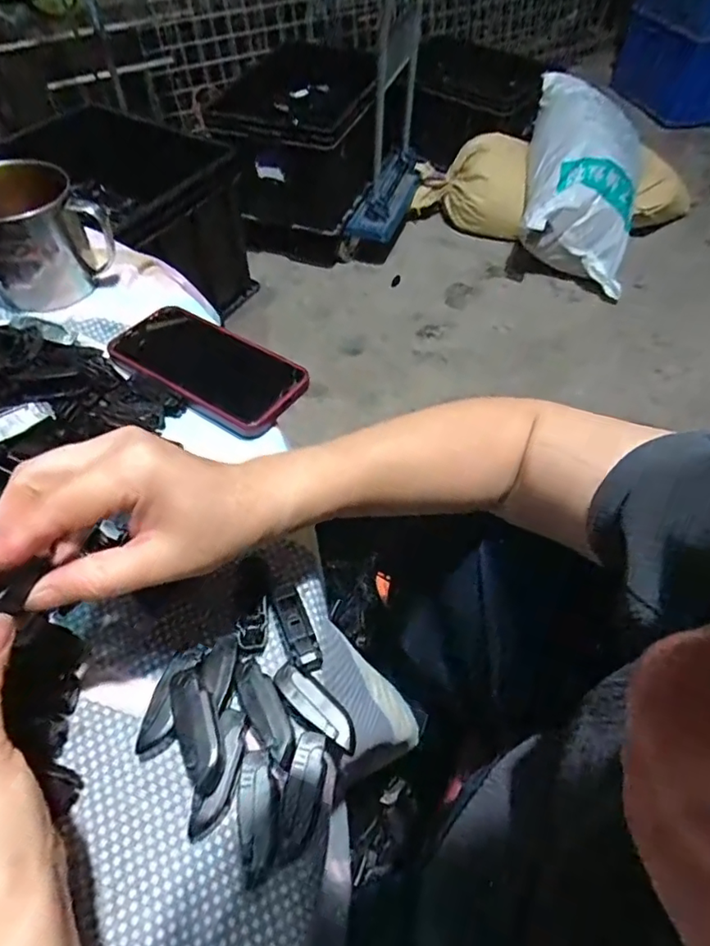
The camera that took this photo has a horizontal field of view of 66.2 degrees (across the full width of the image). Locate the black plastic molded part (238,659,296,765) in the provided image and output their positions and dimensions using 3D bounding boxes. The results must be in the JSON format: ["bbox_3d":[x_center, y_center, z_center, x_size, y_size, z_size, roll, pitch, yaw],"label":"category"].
[{"bbox_3d":[-0.045,0.122,0.281,0.017,0.007,0.050,-24,59,-17],"label":"black plastic molded part"}]

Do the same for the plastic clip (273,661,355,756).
[{"bbox_3d":[-0.020,0.122,0.284,0.052,0.009,0.016,36,62,21],"label":"plastic clip"}]

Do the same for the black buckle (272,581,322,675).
[{"bbox_3d":[-0.032,0.087,0.308,0.016,0.007,0.052,-19,58,-14],"label":"black buckle"}]

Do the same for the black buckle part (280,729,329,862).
[{"bbox_3d":[-0.025,0.153,0.263,0.019,0.007,0.053,0,45,17],"label":"black buckle part"}]

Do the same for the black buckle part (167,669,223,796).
[{"bbox_3d":[-0.076,0.125,0.264,0.019,0.012,0.055,-16,71,-12],"label":"black buckle part"}]

